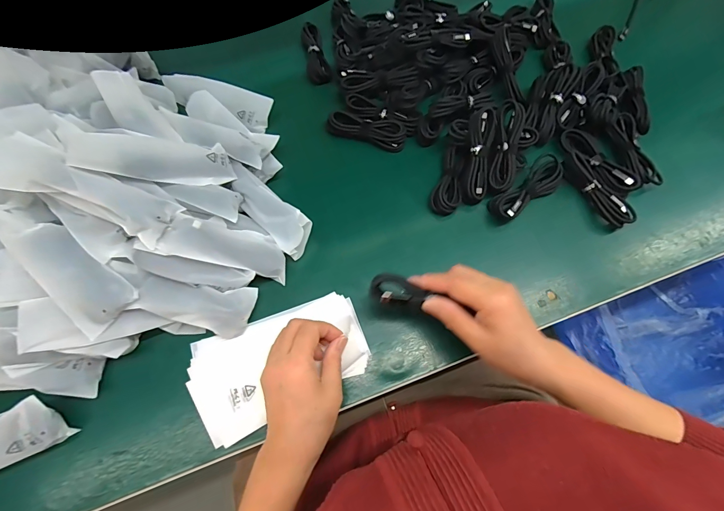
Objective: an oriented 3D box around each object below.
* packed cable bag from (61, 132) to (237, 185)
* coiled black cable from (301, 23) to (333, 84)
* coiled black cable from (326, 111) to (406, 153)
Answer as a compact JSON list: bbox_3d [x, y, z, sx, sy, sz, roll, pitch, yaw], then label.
[{"bbox_3d":[-0.209,-0.099,0.350,0.146,0.013,0.046,-11,111,-43],"label":"packed cable bag"},{"bbox_3d":[-0.071,-0.304,0.504,0.032,0.020,0.100,-13,72,-6],"label":"coiled black cable"},{"bbox_3d":[0.007,-0.174,0.459,0.106,0.020,0.035,15,71,3],"label":"coiled black cable"}]

